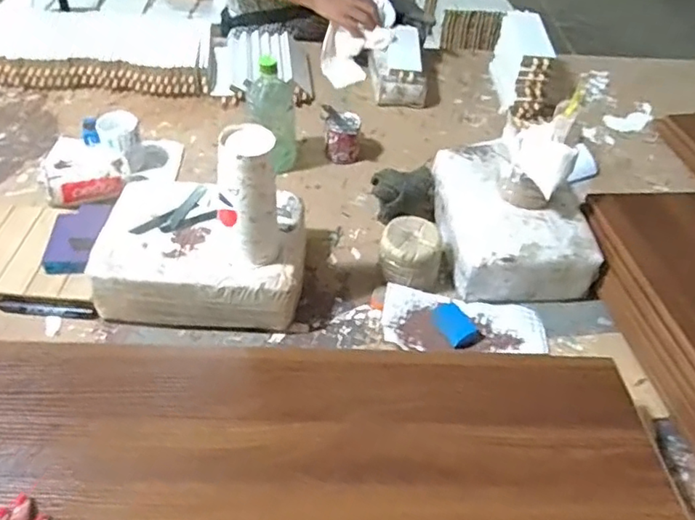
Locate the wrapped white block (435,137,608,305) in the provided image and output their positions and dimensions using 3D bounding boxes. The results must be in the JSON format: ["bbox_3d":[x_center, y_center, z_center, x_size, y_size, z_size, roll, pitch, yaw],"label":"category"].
[{"bbox_3d":[0.255,-0.066,0.917,0.210,0.092,0.267,0,46,-5],"label":"wrapped white block"}]

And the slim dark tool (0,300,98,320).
[{"bbox_3d":[-0.401,0.068,0.777,0.123,0.013,0.019,3,46,-2],"label":"slim dark tool"}]

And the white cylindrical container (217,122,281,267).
[{"bbox_3d":[-0.120,-0.077,0.702,0.080,0.160,0.075,-3,47,-8],"label":"white cylindrical container"}]

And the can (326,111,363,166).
[{"bbox_3d":[-0.008,-0.225,1.059,0.069,0.079,0.057,3,46,-2],"label":"can"}]

